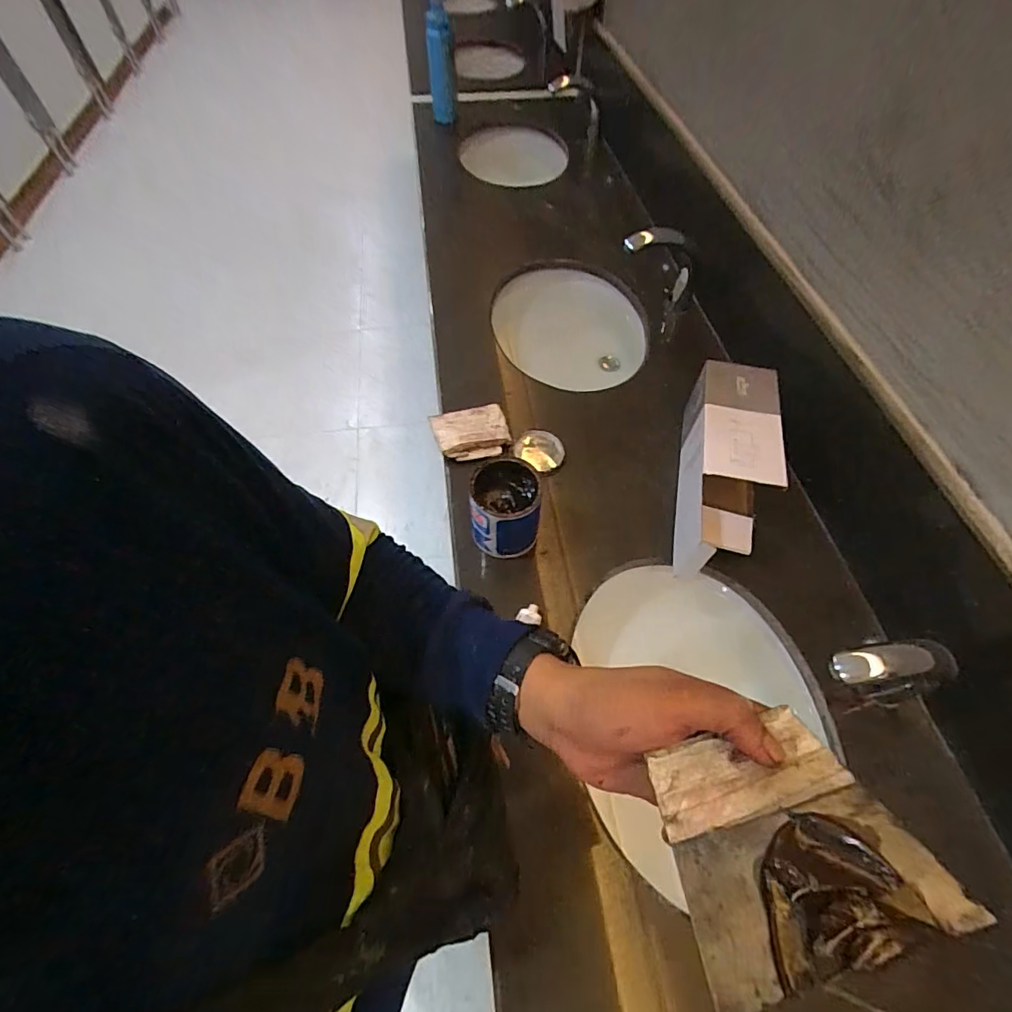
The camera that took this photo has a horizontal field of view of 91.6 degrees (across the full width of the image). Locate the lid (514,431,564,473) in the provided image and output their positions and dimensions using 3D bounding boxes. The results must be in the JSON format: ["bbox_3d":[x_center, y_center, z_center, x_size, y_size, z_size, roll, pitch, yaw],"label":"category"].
[{"bbox_3d":[0.059,-0.099,0.860,0.084,0.012,0.082,5,58,-8],"label":"lid"}]

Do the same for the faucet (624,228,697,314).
[{"bbox_3d":[0.316,-0.480,1.016,0.173,0.172,0.044,-15,52,-8],"label":"faucet"}]

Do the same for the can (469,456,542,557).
[{"bbox_3d":[-0.002,0.005,0.716,0.093,0.116,0.092,-2,51,3],"label":"can"}]

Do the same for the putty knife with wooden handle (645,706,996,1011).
[{"bbox_3d":[0.124,0.149,0.224,0.104,0.007,0.094,-18,36,-3],"label":"putty knife with wooden handle"}]

